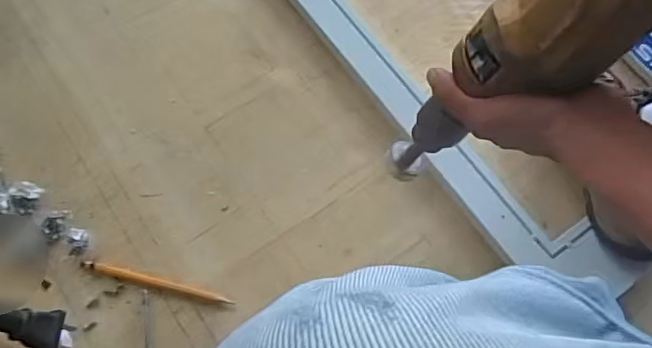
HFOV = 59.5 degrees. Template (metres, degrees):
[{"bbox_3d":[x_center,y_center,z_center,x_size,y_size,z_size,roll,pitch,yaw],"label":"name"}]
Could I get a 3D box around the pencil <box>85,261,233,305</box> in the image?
[{"bbox_3d":[-0.163,0.104,0.550,0.148,0.005,0.010,13,69,3],"label":"pencil"}]

